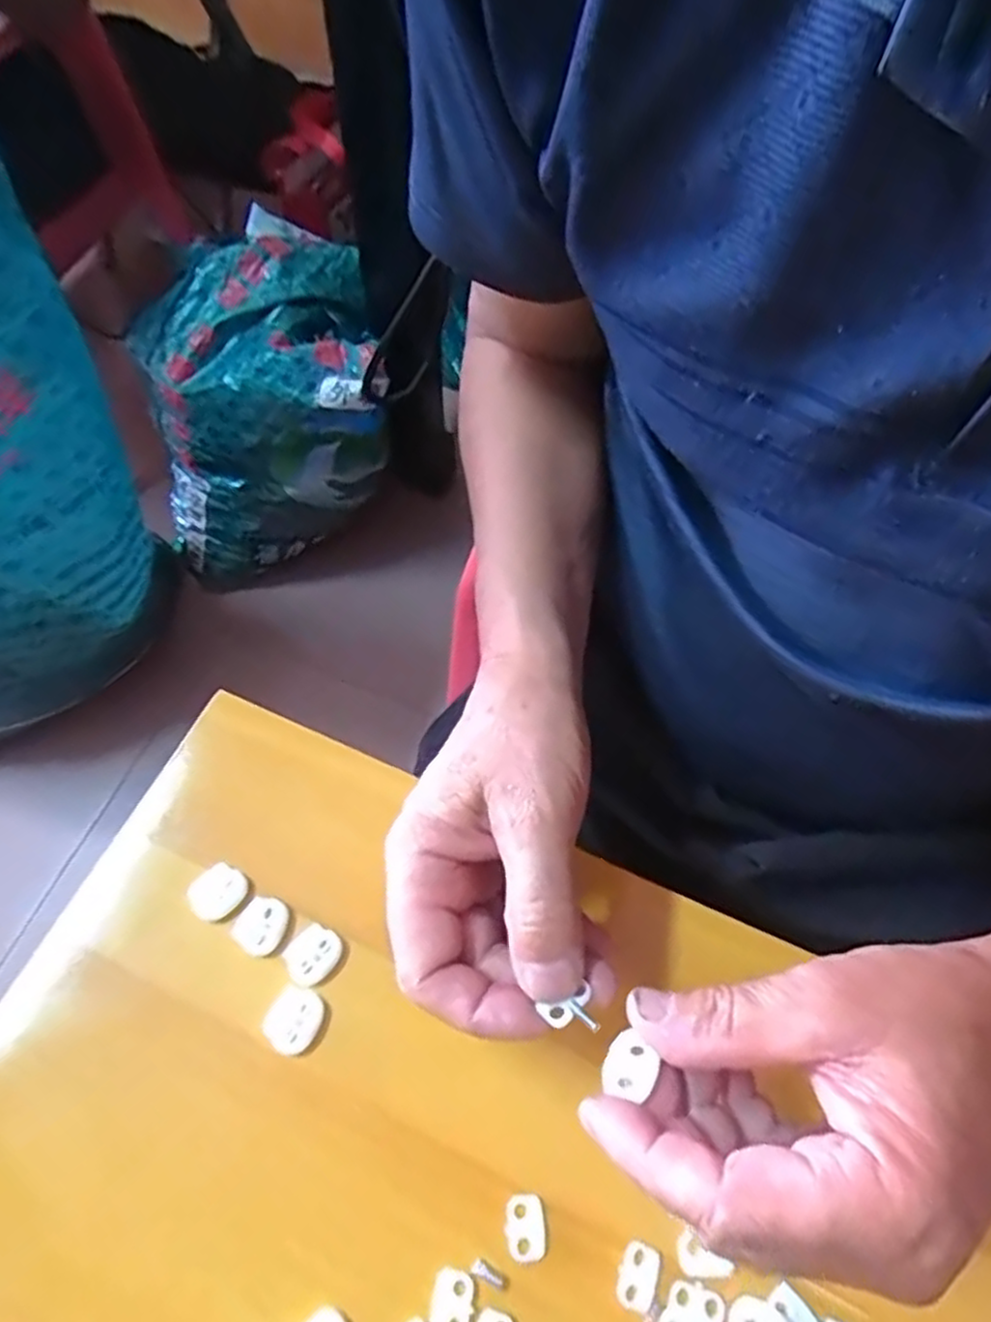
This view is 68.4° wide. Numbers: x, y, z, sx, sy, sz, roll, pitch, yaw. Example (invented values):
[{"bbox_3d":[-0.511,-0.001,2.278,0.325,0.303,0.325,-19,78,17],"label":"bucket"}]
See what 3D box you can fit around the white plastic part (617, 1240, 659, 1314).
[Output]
[{"bbox_3d":[0.050,0.216,0.255,0.013,0.004,0.019,19,64,8],"label":"white plastic part"}]

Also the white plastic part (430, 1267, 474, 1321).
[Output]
[{"bbox_3d":[-0.015,0.221,0.249,0.014,0.004,0.020,7,63,2],"label":"white plastic part"}]

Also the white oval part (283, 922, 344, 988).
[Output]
[{"bbox_3d":[-0.075,0.119,0.297,0.019,0.004,0.023,41,69,18],"label":"white oval part"}]

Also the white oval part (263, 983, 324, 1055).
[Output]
[{"bbox_3d":[-0.080,0.141,0.288,0.021,0.004,0.023,36,67,16],"label":"white oval part"}]

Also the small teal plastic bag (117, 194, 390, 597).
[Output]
[{"bbox_3d":[-0.288,-0.305,0.891,0.301,0.300,0.251,-12,64,-8],"label":"small teal plastic bag"}]

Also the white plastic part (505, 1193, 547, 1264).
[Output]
[{"bbox_3d":[0.011,0.203,0.261,0.014,0.004,0.019,-4,63,-4],"label":"white plastic part"}]

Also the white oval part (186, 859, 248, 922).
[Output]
[{"bbox_3d":[-0.118,0.097,0.308,0.020,0.004,0.023,38,68,16],"label":"white oval part"}]

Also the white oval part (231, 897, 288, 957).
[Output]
[{"bbox_3d":[-0.097,0.109,0.302,0.020,0.004,0.022,30,66,13],"label":"white oval part"}]

